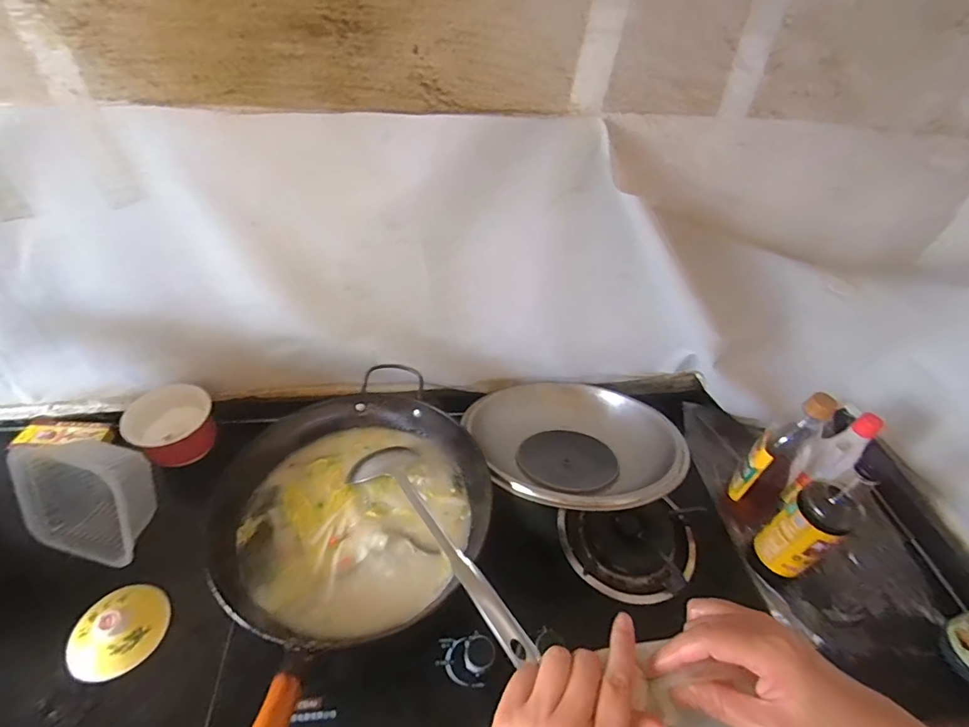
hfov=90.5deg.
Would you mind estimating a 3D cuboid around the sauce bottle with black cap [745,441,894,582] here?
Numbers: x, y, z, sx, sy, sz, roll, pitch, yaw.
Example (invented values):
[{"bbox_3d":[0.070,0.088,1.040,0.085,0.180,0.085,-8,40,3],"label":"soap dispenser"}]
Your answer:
[{"bbox_3d":[0.452,0.215,0.657,0.073,0.252,0.067,-22,50,-26],"label":"sauce bottle with black cap"}]

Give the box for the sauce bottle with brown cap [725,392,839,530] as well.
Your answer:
[{"bbox_3d":[0.450,0.153,0.732,0.090,0.284,0.076,-24,51,-27],"label":"sauce bottle with brown cap"}]

